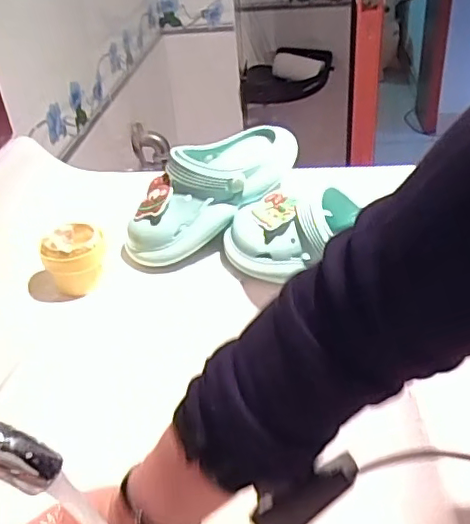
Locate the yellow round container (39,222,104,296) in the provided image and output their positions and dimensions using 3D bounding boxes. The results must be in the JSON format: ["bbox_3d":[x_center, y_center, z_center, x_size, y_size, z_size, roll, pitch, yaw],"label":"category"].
[{"bbox_3d":[-0.146,-0.003,0.535,0.056,0.047,0.053,-10,35,-7],"label":"yellow round container"}]

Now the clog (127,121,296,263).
[{"bbox_3d":[-0.027,-0.075,0.566,0.195,0.087,0.086,-41,46,-18],"label":"clog"}]

